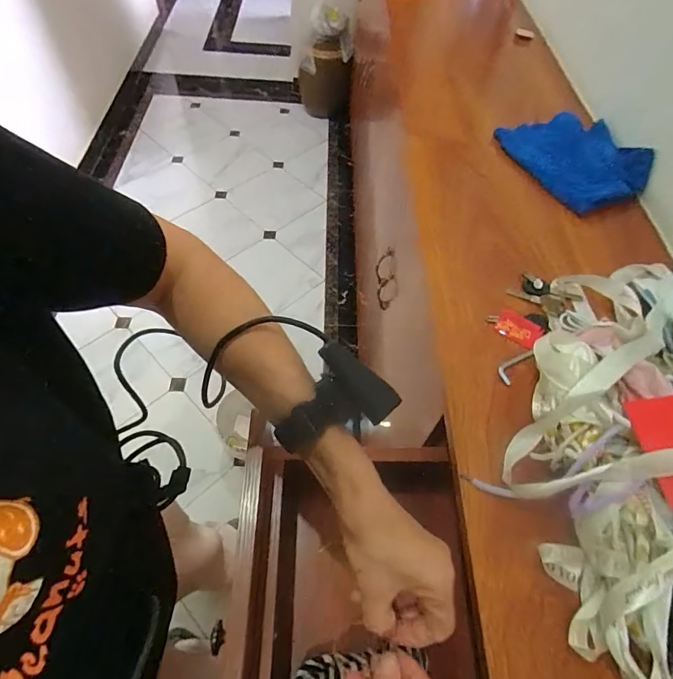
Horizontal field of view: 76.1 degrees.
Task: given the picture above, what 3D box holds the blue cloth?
[{"bbox_3d":[0.376,-0.291,0.673,0.171,0.040,0.218,-26,62,-19],"label":"blue cloth"}]

